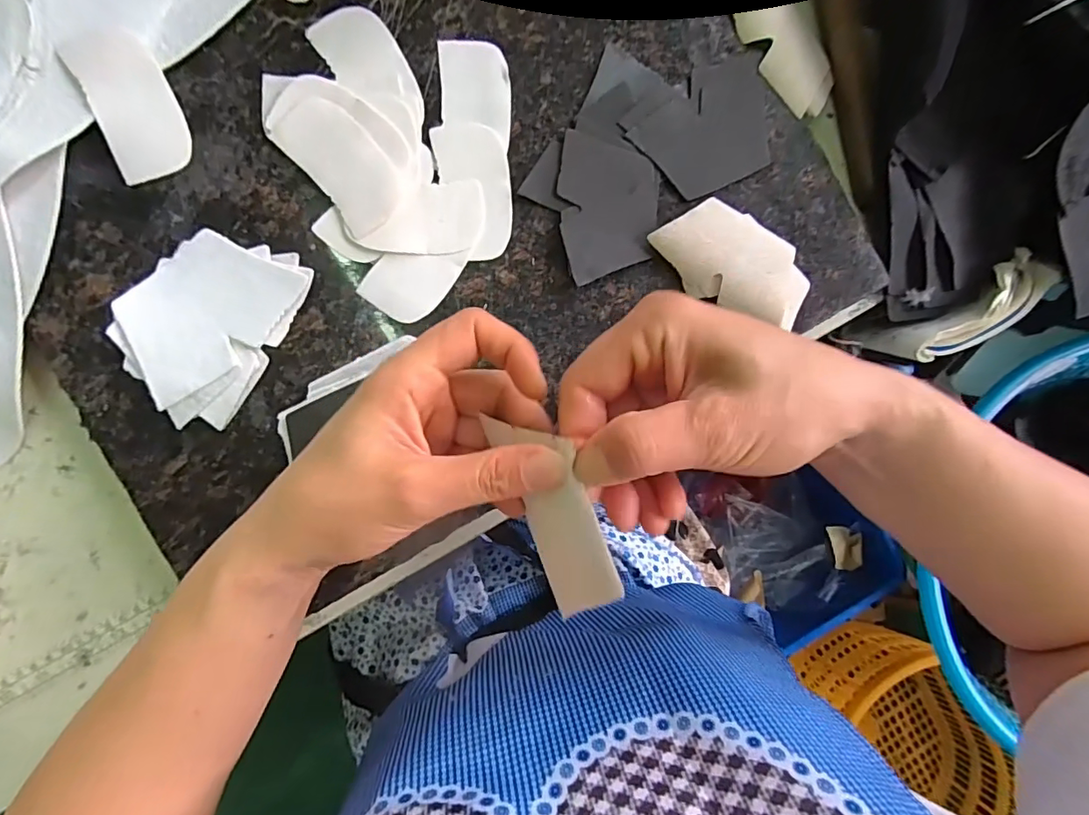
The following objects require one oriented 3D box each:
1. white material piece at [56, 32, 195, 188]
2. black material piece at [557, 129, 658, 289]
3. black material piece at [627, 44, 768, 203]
[{"bbox_3d":[-0.245,-0.181,0.307,0.046,0.004,0.085,-24,97,-12],"label":"white material piece"},{"bbox_3d":[0.041,-0.128,0.334,0.063,0.004,0.094,5,86,-6],"label":"black material piece"},{"bbox_3d":[0.116,-0.187,0.343,0.073,0.005,0.098,45,88,-6],"label":"black material piece"}]

